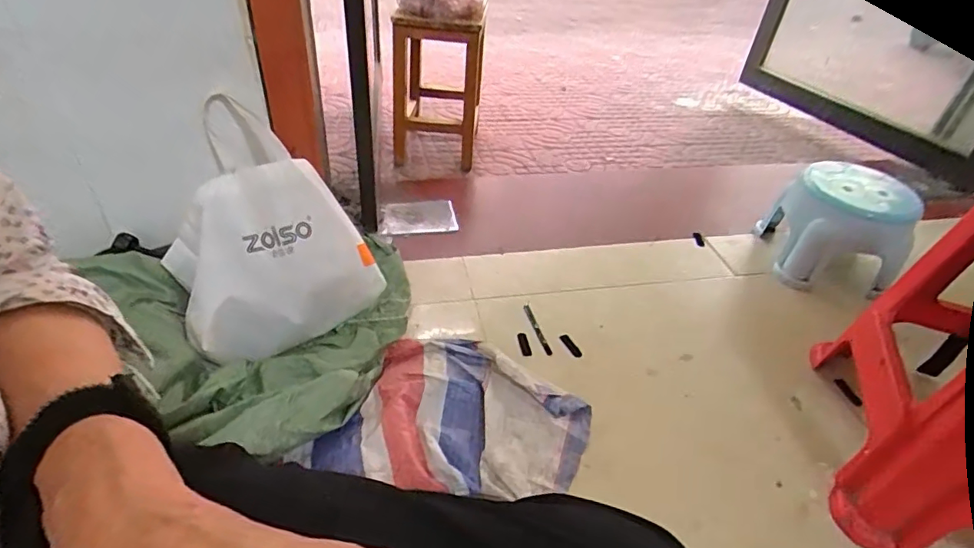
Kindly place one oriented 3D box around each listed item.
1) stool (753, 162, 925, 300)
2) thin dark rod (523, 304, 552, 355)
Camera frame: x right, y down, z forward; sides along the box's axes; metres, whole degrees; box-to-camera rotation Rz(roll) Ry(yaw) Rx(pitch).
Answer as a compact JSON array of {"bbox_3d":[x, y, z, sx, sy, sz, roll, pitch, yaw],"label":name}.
[{"bbox_3d":[0.799,-0.109,1.214,0.240,0.214,0.249,8,39,1],"label":"stool"},{"bbox_3d":[0.096,0.106,1.027,0.015,0.011,0.128,-9,42,-19],"label":"thin dark rod"}]

